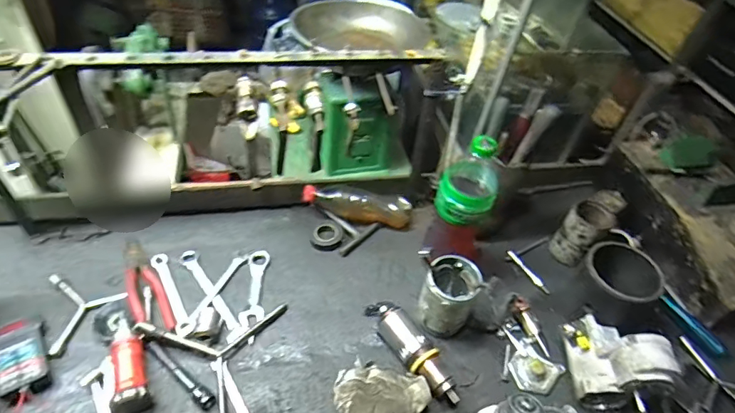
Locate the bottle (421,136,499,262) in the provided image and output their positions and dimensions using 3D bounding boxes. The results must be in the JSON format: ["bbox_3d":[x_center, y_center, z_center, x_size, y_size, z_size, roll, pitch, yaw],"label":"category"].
[{"bbox_3d":[0.146,-0.008,0.686,0.083,0.239,0.090,22,47,13],"label":"bottle"}]

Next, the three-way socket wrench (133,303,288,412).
[{"bbox_3d":[-0.192,0.228,0.614,0.201,0.044,0.193,-11,50,-16],"label":"three-way socket wrench"}]

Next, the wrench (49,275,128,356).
[{"bbox_3d":[-0.442,0.145,0.680,0.115,0.013,0.115,29,51,19],"label":"wrench"}]

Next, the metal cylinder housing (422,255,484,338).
[{"bbox_3d":[0.118,0.132,0.675,0.075,0.101,0.078,29,51,20],"label":"metal cylinder housing"}]

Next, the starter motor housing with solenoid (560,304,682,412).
[{"bbox_3d":[0.334,0.203,0.638,0.096,0.119,0.142,1,47,-5],"label":"starter motor housing with solenoid"}]

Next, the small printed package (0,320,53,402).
[{"bbox_3d":[-0.458,0.206,0.609,0.056,0.032,0.111,-21,53,-23],"label":"small printed package"}]

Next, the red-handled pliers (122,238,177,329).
[{"bbox_3d":[-0.345,0.113,0.704,0.048,0.023,0.185,-21,53,-23],"label":"red-handled pliers"}]

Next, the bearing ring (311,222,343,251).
[{"bbox_3d":[-0.070,0.052,0.802,0.052,0.013,0.058,8,47,1],"label":"bearing ring"}]

